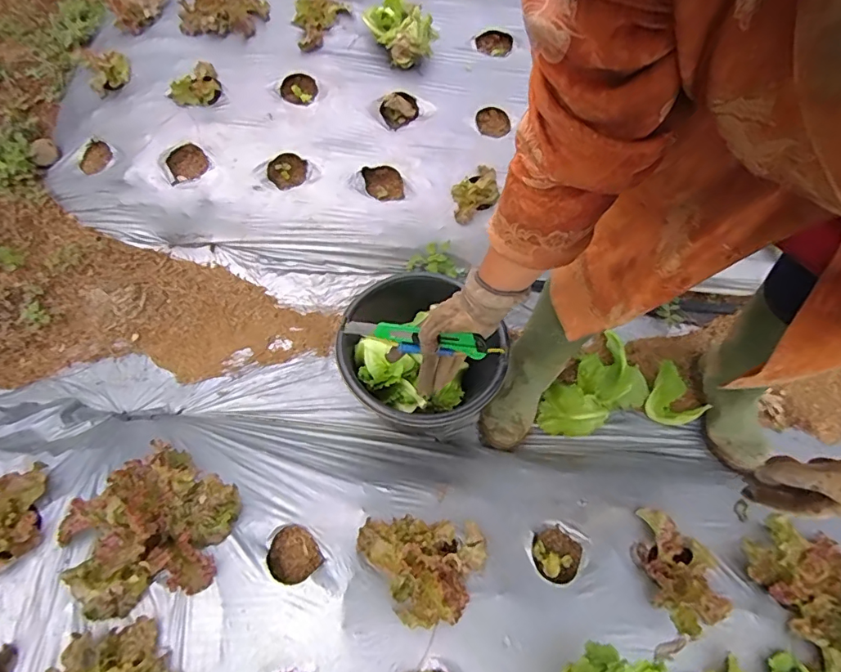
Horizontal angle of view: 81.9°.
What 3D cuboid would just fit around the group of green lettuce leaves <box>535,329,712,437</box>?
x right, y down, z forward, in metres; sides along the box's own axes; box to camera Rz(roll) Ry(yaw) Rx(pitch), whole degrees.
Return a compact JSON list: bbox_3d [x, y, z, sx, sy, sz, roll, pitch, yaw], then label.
[{"bbox_3d":[0.383,0.092,0.981,0.319,0.084,0.192,-7,69,-3],"label":"group of green lettuce leaves"}]

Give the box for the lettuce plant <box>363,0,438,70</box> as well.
[{"bbox_3d":[-0.038,-0.647,1.026,0.116,0.073,0.146,-37,73,-14],"label":"lettuce plant"}]

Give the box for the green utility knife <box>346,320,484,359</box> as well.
[{"bbox_3d":[-0.007,0.001,0.621,0.183,0.019,0.023,11,69,7],"label":"green utility knife"}]

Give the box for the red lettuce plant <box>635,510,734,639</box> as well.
[{"bbox_3d":[0.384,0.340,0.718,0.101,0.072,0.161,-16,69,-7],"label":"red lettuce plant"}]

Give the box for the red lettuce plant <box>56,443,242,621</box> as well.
[{"bbox_3d":[-0.376,0.270,0.668,0.200,0.096,0.203,0,68,0],"label":"red lettuce plant"}]

